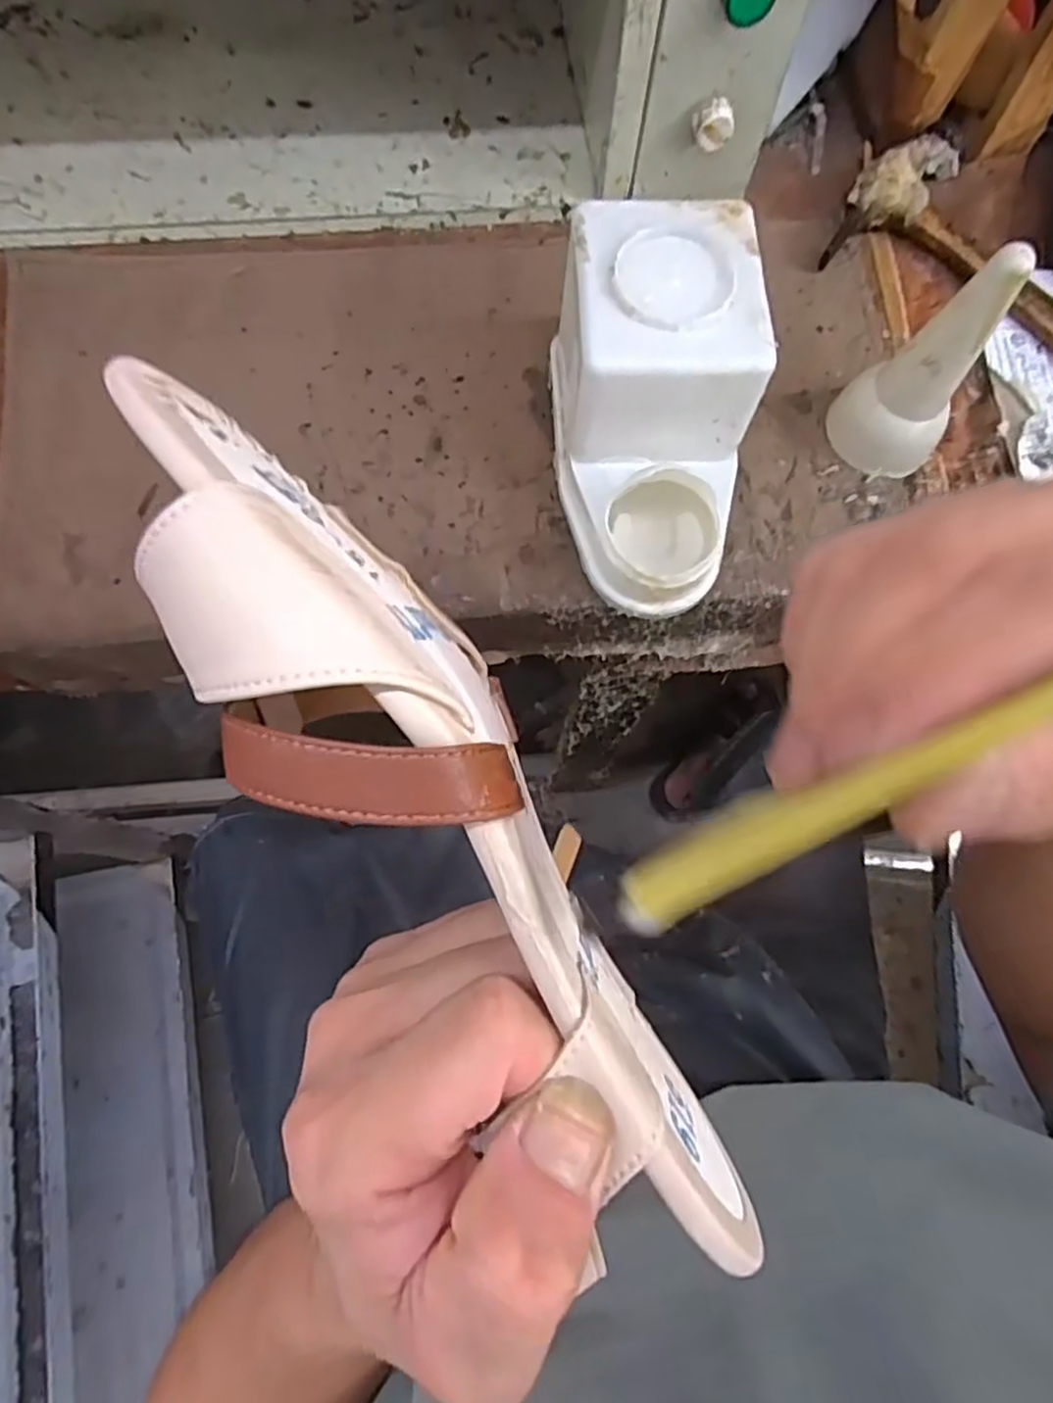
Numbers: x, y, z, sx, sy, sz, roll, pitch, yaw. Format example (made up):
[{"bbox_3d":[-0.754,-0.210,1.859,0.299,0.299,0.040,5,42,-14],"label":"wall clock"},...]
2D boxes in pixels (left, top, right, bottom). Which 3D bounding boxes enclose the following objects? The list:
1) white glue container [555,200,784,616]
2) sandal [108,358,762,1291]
[{"bbox_3d":[0.075,-0.163,0.425,0.109,0.115,0.192,-6,74,-4],"label":"white glue container"},{"bbox_3d":[-0.014,0.026,0.153,0.051,0.063,0.216,-36,96,-11],"label":"sandal"}]

